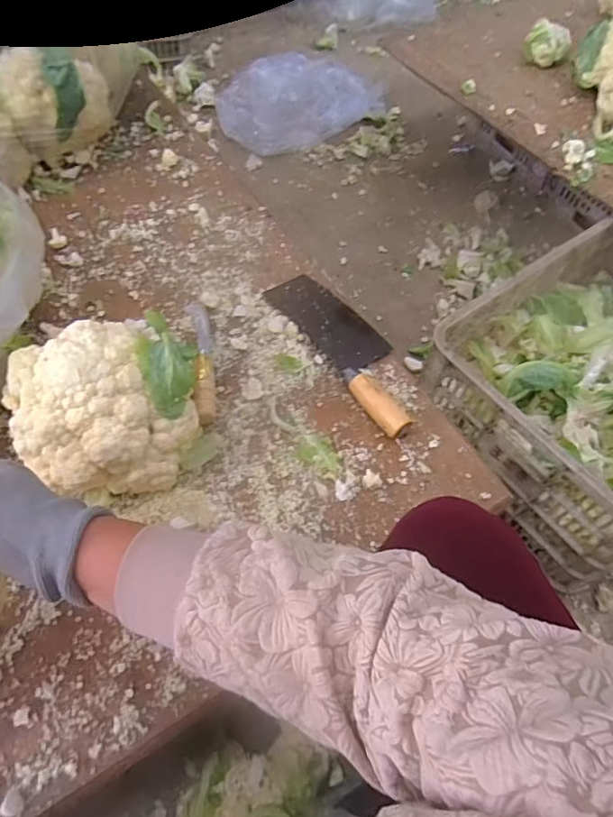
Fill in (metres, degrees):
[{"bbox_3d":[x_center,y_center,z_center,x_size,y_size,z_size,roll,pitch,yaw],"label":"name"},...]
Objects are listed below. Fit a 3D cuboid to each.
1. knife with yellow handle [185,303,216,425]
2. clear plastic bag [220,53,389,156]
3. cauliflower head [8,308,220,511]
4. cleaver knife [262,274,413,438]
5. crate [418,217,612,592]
[{"bbox_3d":[-0.124,-0.062,0.608,0.026,0.025,0.184,-6,59,-8],"label":"knife with yellow handle"},{"bbox_3d":[-0.025,-0.845,1.388,0.465,0.089,0.296,-33,66,-22],"label":"clear plastic bag"},{"bbox_3d":[-0.189,0.001,0.504,0.180,0.122,0.156,-26,64,-19],"label":"cauliflower head"},{"bbox_3d":[0.054,-0.082,0.634,0.086,0.028,0.262,-30,65,-21],"label":"cleaver knife"},{"bbox_3d":[0.517,-0.060,0.861,0.569,0.210,0.412,-33,66,-22],"label":"crate"}]

